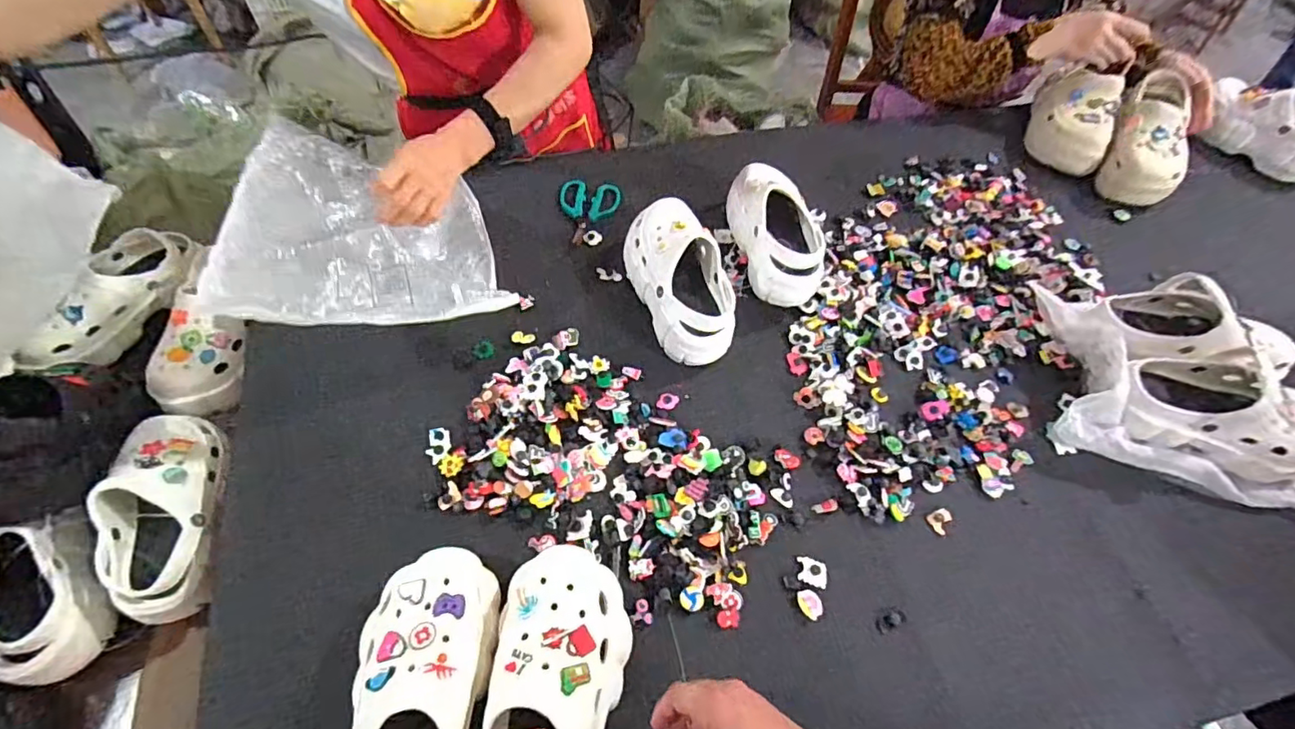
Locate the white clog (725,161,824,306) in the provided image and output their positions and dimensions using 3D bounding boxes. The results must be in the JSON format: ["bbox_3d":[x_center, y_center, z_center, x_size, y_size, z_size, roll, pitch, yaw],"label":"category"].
[{"bbox_3d":[0.190,-0.191,0.828,0.095,0.106,0.240,-6,60,-7],"label":"white clog"}]

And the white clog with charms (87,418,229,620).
[{"bbox_3d":[-0.558,0.164,0.650,0.104,0.073,0.248,-14,60,-13],"label":"white clog with charms"}]

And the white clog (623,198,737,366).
[{"bbox_3d":[0.043,-0.115,0.781,0.106,0.113,0.245,-20,63,-15],"label":"white clog"}]

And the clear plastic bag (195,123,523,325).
[{"bbox_3d":[-0.343,-0.169,0.677,0.302,0.078,0.276,-4,71,-36],"label":"clear plastic bag"}]

